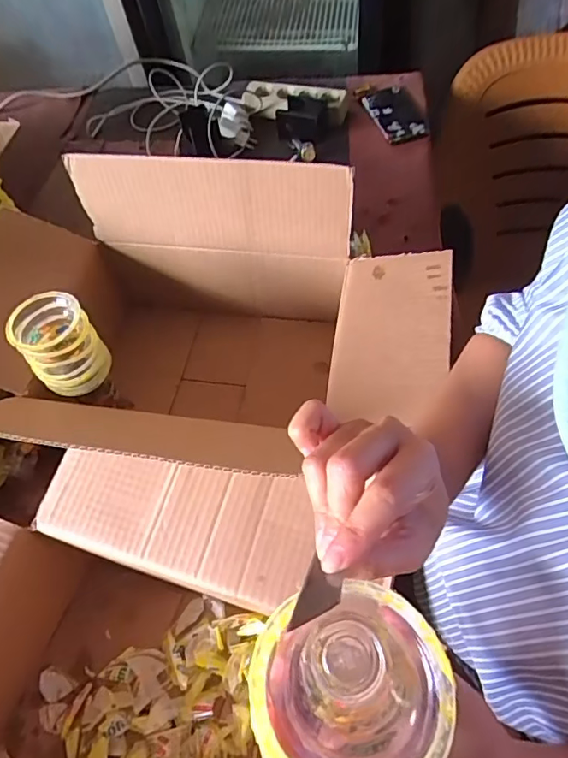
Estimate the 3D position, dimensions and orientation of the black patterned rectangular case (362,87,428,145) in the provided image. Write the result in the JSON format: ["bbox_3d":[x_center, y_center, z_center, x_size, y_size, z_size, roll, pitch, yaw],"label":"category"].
[{"bbox_3d":[0.208,-0.502,0.960,0.085,0.018,0.164,-15,59,-4],"label":"black patterned rectangular case"}]

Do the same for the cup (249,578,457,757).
[{"bbox_3d":[0.026,0.129,0.217,0.070,0.076,0.067,-2,59,4],"label":"cup"}]

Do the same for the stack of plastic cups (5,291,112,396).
[{"bbox_3d":[-0.231,-0.036,0.532,0.071,0.080,0.071,-31,62,-13],"label":"stack of plastic cups"}]

